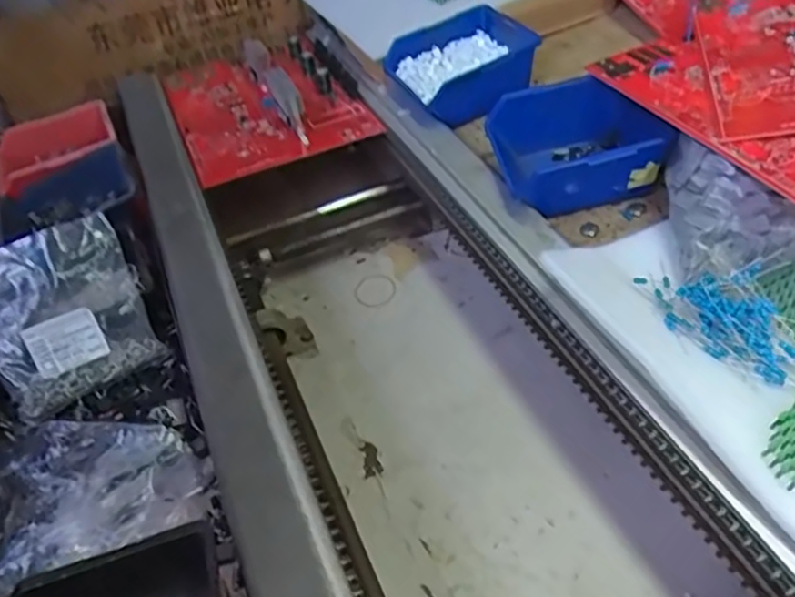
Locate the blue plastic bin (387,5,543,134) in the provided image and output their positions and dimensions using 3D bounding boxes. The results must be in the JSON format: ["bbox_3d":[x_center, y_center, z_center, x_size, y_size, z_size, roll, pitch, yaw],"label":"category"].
[{"bbox_3d":[0.066,-0.241,0.687,0.125,0.056,0.124,-23,44,-17],"label":"blue plastic bin"}]

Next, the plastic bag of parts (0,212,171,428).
[{"bbox_3d":[-0.261,0.013,0.518,0.123,0.127,0.034,-26,12,-7],"label":"plastic bag of parts"}]

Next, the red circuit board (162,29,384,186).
[{"bbox_3d":[-0.151,-0.225,0.749,0.194,0.059,0.239,-19,43,-14],"label":"red circuit board"}]

